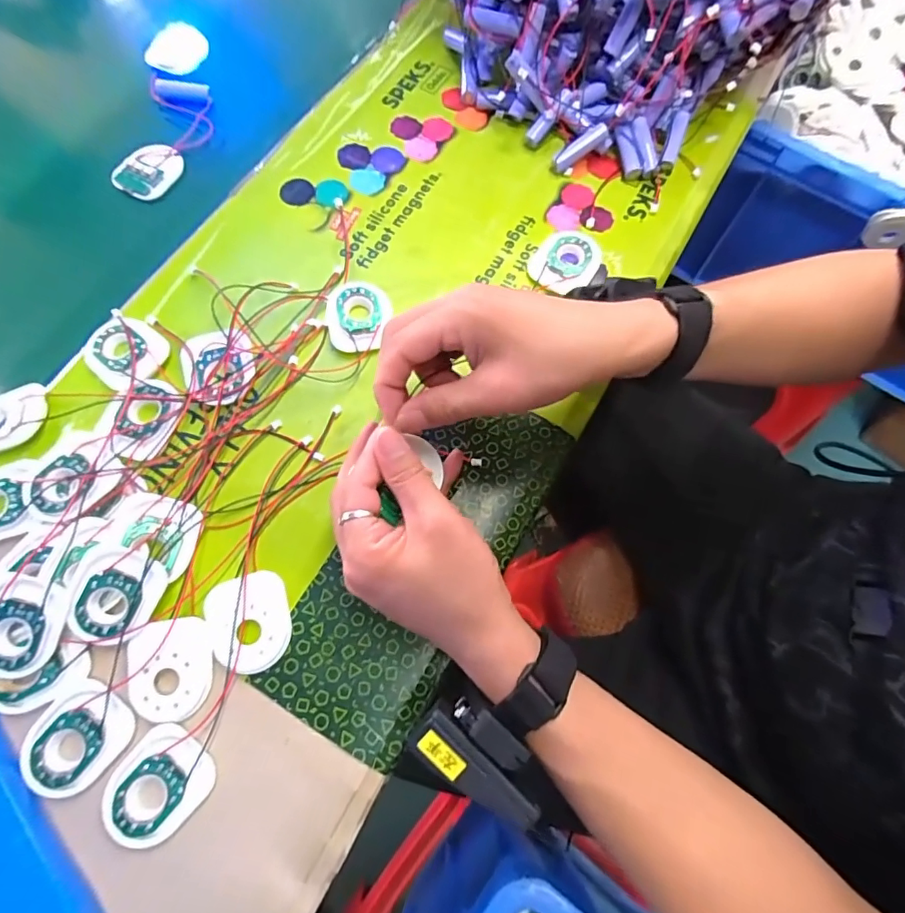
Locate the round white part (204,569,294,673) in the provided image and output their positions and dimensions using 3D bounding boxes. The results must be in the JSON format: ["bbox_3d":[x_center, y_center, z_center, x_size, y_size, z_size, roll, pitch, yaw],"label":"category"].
[{"bbox_3d":[-0.125,0.102,0.311,0.047,0.007,0.056,-21,71,-7],"label":"round white part"}]

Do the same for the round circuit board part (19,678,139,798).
[{"bbox_3d":[-0.216,0.161,0.288,0.049,0.005,0.058,40,75,13],"label":"round circuit board part"}]

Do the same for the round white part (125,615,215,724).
[{"bbox_3d":[-0.168,0.125,0.300,0.047,0.007,0.057,-7,70,-3],"label":"round white part"}]

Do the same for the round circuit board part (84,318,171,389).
[{"bbox_3d":[-0.233,-0.074,0.360,0.057,0.004,0.048,36,74,12],"label":"round circuit board part"}]

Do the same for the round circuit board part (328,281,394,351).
[{"bbox_3d":[-0.070,-0.105,0.380,0.047,0.009,0.058,-7,70,-2],"label":"round circuit board part"}]

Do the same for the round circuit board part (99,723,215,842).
[{"bbox_3d":[-0.167,0.186,0.283,0.049,0.004,0.059,38,74,13],"label":"round circuit board part"}]

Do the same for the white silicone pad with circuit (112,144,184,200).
[{"bbox_3d":[-0.261,-0.246,0.435,0.039,0.014,0.057,34,73,12],"label":"white silicone pad with circuit"}]

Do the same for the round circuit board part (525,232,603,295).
[{"bbox_3d":[0.090,-0.156,0.403,0.049,0.006,0.061,31,73,11],"label":"round circuit board part"}]

